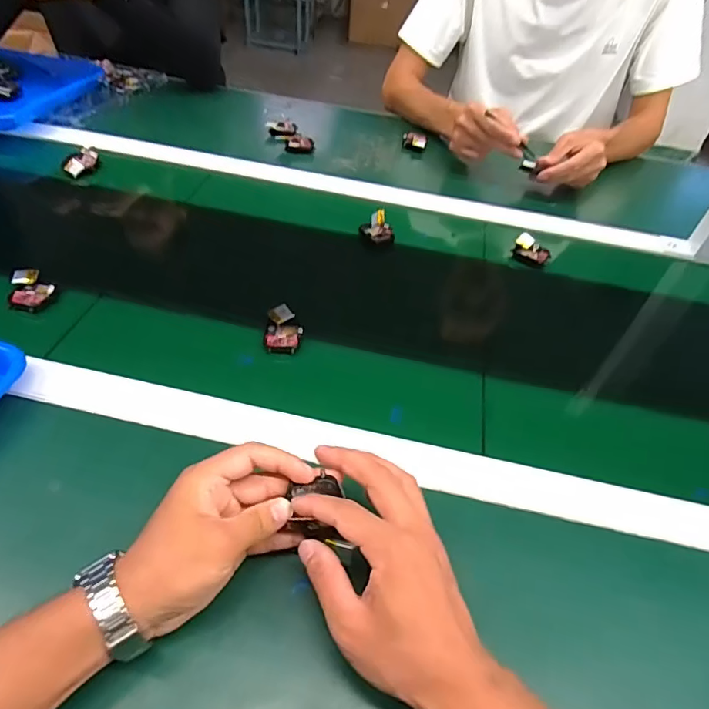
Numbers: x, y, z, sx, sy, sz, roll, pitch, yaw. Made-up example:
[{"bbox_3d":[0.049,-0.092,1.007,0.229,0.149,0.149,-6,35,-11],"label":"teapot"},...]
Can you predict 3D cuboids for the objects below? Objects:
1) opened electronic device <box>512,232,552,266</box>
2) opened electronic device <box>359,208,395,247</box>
[{"bbox_3d":[0.236,-0.138,0.649,0.047,0.019,0.039,26,50,18],"label":"opened electronic device"},{"bbox_3d":[0.033,-0.165,0.641,0.034,0.027,0.044,-27,55,-27],"label":"opened electronic device"}]

